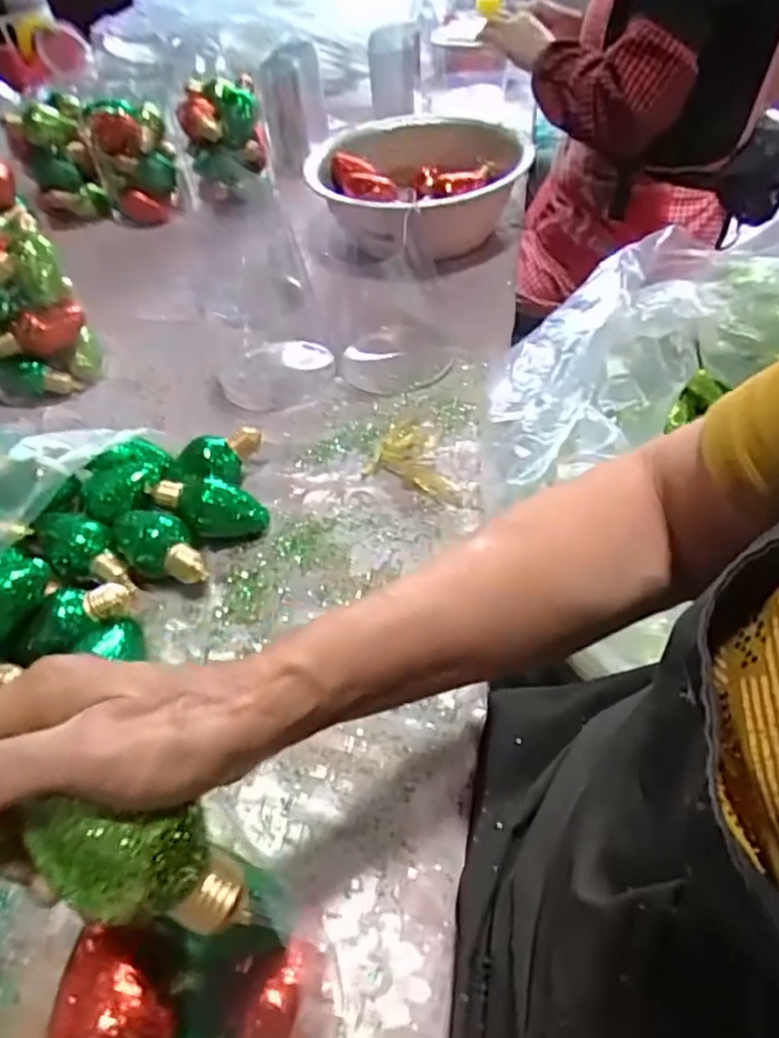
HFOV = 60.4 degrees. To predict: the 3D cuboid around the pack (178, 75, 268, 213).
[{"bbox_3d":[-0.236,-0.535,0.962,0.116,0.144,0.092,-11,48,-4],"label":"pack"}]

